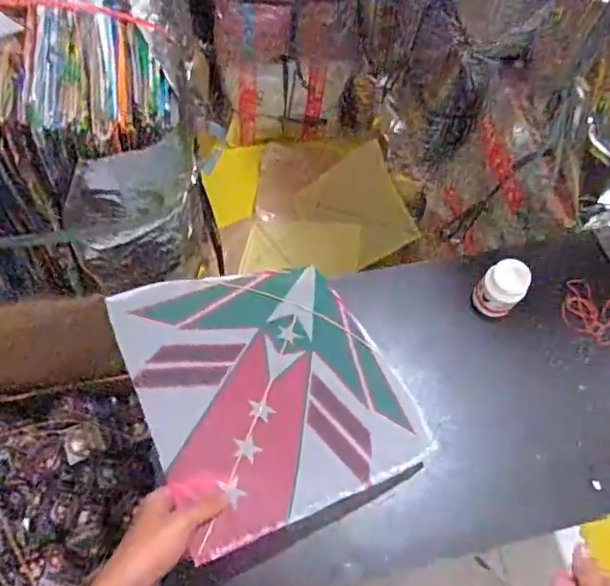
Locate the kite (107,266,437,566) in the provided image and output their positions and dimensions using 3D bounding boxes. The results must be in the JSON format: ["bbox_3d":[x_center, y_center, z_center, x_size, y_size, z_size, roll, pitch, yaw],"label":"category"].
[{"bbox_3d":[-0.037,0.102,0.709,0.320,0.018,0.329,-9,53,-32],"label":"kite"}]

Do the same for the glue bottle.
[{"bbox_3d":[0.279,-0.006,0.827,0.057,0.076,0.056,1,64,-3],"label":"glue bottle"}]

